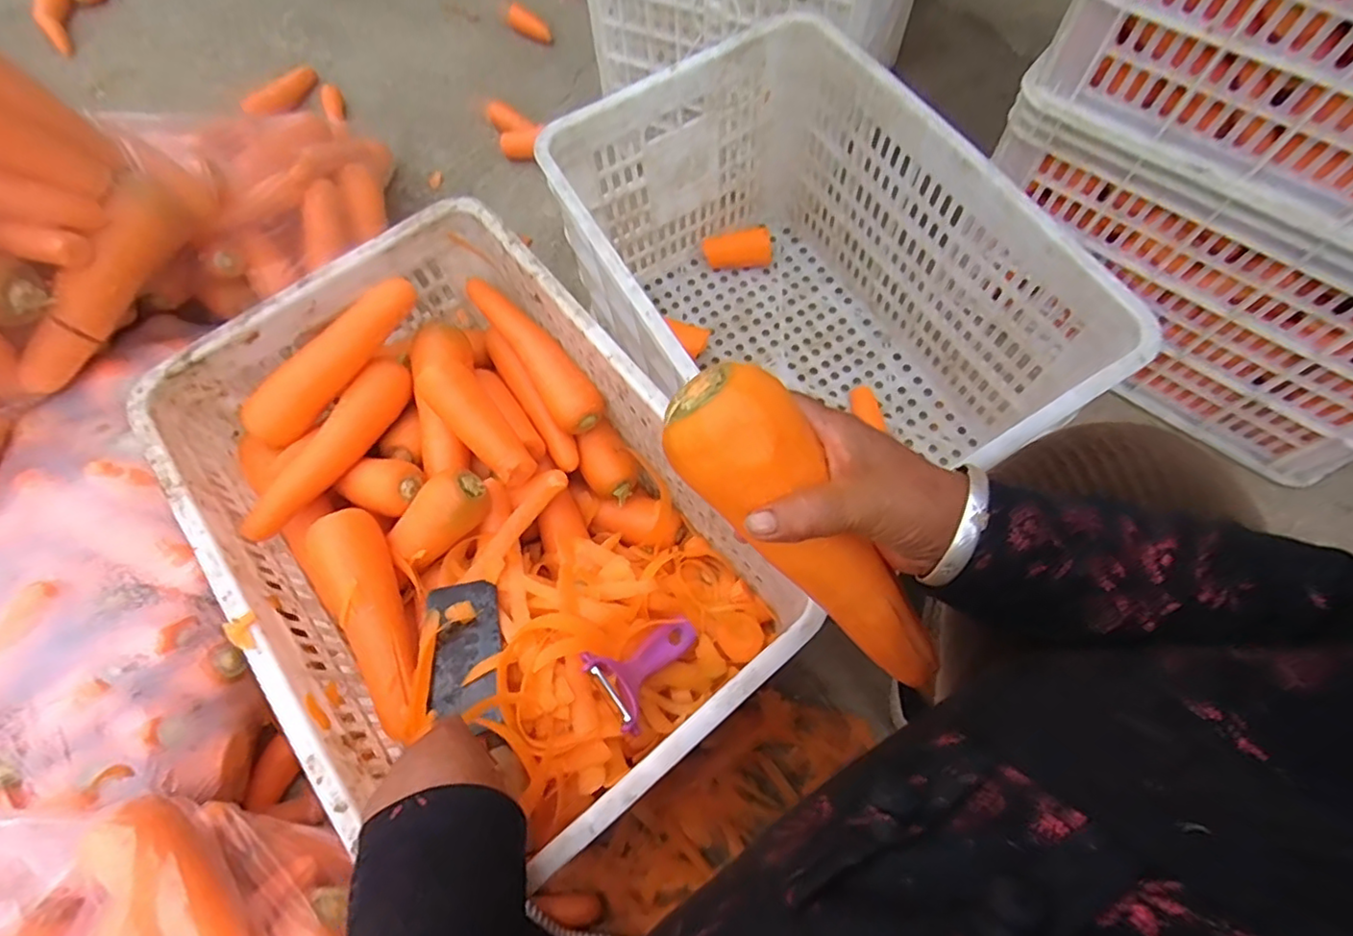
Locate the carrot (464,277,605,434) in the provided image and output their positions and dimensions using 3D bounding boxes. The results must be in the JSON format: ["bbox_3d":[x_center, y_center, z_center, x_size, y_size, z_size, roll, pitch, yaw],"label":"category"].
[{"bbox_3d":[-0.143,-0.117,0.634,0.049,0.050,0.195,-35,71,-13],"label":"carrot"}]

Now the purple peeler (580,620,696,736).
[{"bbox_3d":[-0.022,0.167,0.534,0.068,0.020,0.119,44,35,16],"label":"purple peeler"}]

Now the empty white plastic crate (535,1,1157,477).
[{"bbox_3d":[0.132,-0.162,0.673,0.340,0.305,0.496,-31,71,-12],"label":"empty white plastic crate"}]

